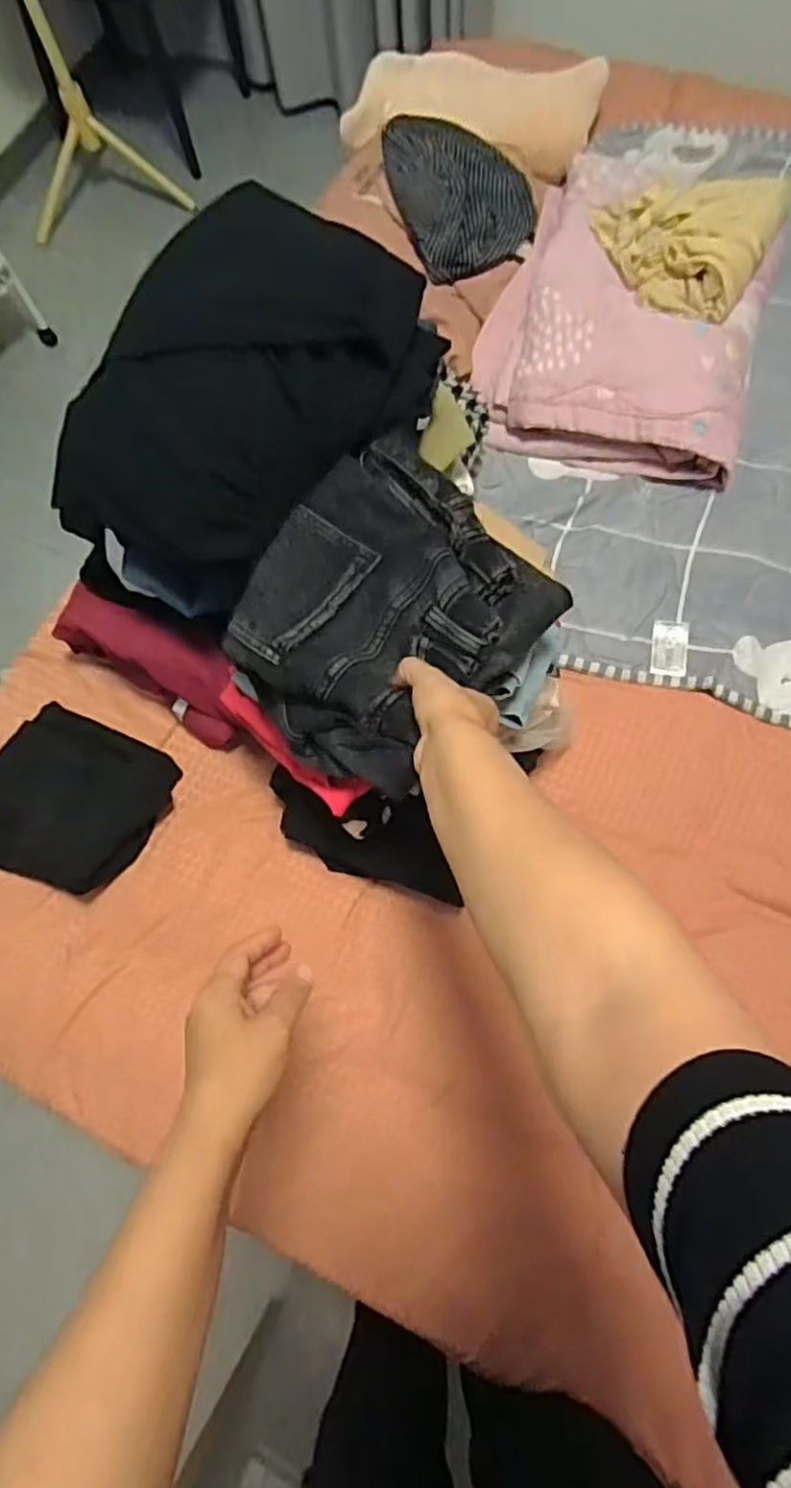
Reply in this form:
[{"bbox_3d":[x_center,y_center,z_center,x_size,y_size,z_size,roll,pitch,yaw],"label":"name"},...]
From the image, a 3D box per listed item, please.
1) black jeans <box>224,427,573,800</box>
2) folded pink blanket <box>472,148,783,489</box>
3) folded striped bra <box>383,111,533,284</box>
[{"bbox_3d":[-0.010,-0.111,0.591,0.217,0.079,0.248,38,76,15],"label":"black jeans"},{"bbox_3d":[0.318,-0.580,0.953,0.344,0.140,0.419,15,74,9],"label":"folded pink blanket"},{"bbox_3d":[0.093,-0.734,0.920,0.185,0.076,0.216,-19,72,-2],"label":"folded striped bra"}]

